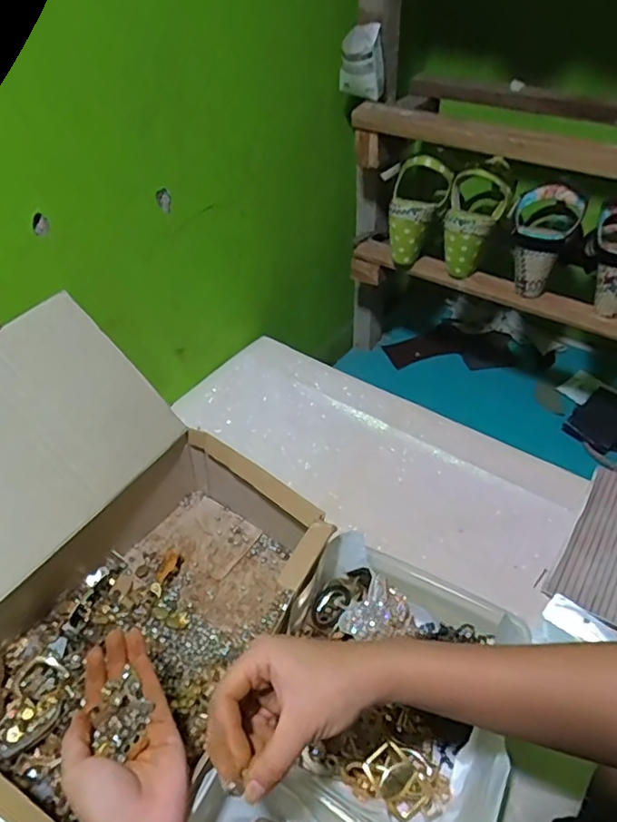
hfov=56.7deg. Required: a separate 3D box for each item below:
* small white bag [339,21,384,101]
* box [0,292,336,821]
[{"bbox_3d":[0.071,-0.458,0.752,0.058,0.076,0.039,-5,45,-3],"label":"small white bag"},{"bbox_3d":[-0.200,0.114,0.503,0.332,0.233,0.317,25,51,26],"label":"box"}]

